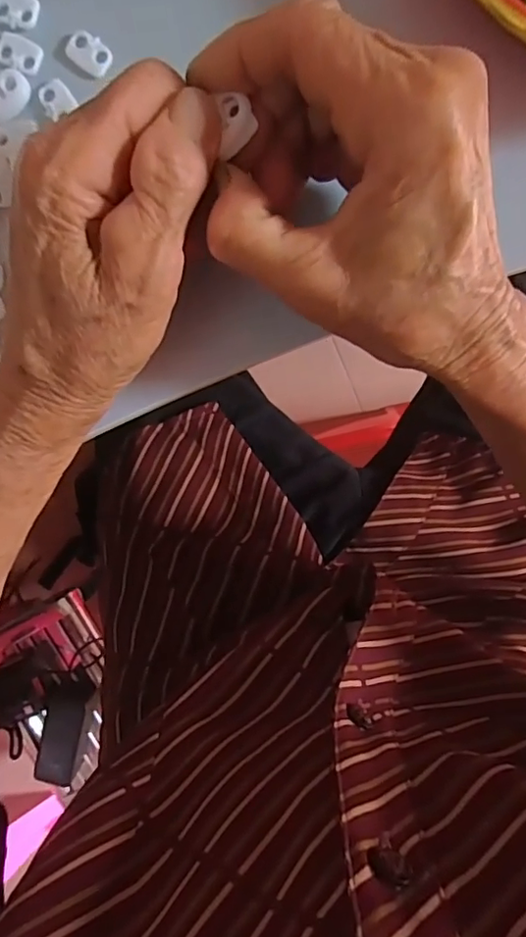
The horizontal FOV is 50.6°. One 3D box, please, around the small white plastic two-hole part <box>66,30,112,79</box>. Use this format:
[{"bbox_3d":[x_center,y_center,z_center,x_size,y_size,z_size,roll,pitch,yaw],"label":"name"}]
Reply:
[{"bbox_3d":[-0.070,-0.167,0.222,0.019,0.004,0.013,36,99,-2],"label":"small white plastic two-hole part"}]

